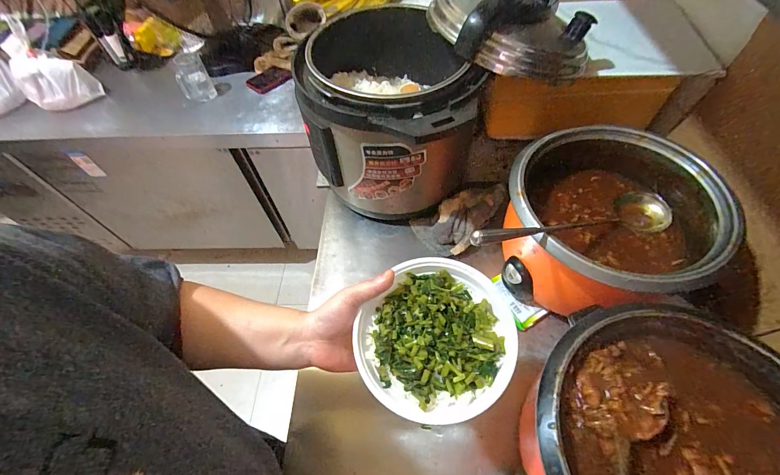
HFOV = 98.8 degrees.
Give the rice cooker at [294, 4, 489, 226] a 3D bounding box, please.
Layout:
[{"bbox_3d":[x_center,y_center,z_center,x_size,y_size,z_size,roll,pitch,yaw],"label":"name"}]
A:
[{"bbox_3d":[0.023,-0.250,0.714,0.319,0.305,0.350,-2,56,3],"label":"rice cooker"}]

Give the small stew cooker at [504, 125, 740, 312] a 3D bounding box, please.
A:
[{"bbox_3d":[0.336,-0.014,0.558,0.282,0.203,0.275,-2,56,3],"label":"small stew cooker"}]

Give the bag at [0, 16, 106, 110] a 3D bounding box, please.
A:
[{"bbox_3d":[-1.033,-0.503,0.997,0.221,0.173,0.176,35,65,24],"label":"bag"}]

